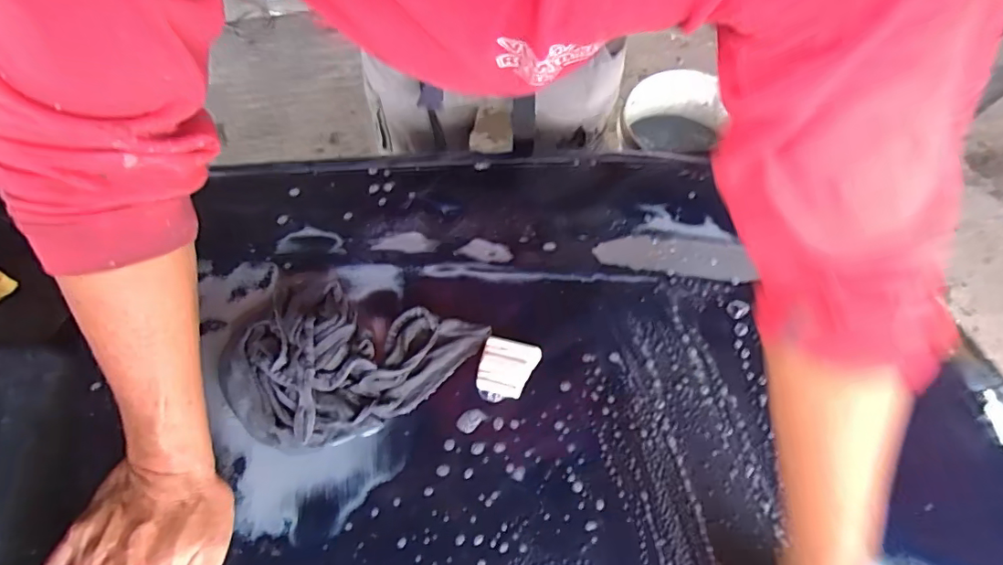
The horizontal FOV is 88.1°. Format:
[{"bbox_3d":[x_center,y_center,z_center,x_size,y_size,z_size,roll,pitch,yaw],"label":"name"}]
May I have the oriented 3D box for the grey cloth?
[{"bbox_3d":[-0.144,0.070,0.460,0.205,0.051,0.165,18,64,10],"label":"grey cloth"}]

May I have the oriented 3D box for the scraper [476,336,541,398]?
[{"bbox_3d":[0.006,0.079,0.487,0.052,0.008,0.054,12,64,7],"label":"scraper"}]

